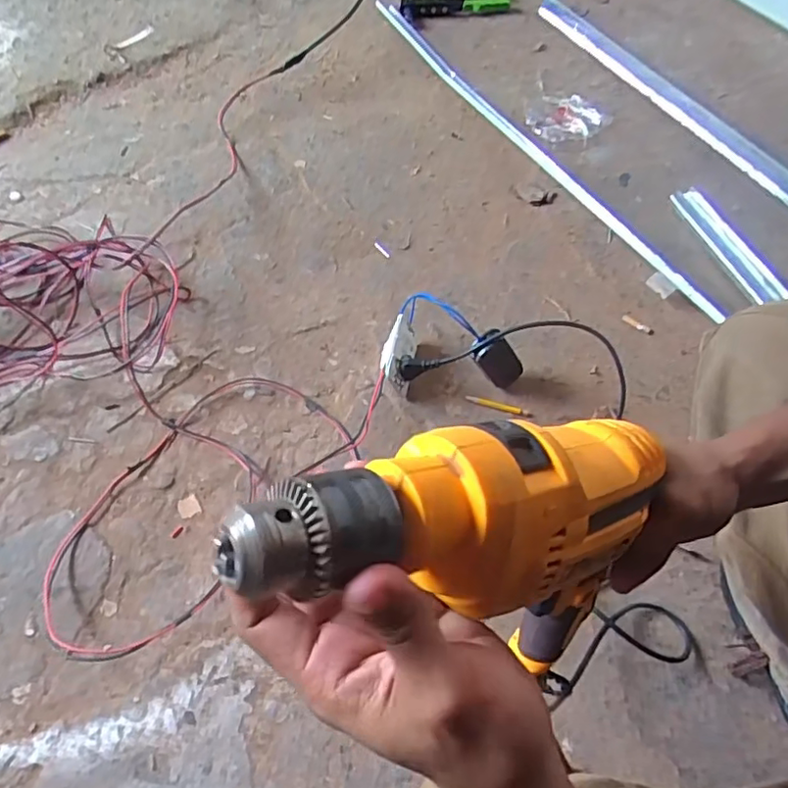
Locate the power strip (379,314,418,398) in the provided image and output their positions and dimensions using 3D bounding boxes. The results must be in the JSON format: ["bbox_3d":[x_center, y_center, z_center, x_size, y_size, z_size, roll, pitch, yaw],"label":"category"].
[{"bbox_3d":[0.008,-0.055,0.840,0.044,0.061,0.112,9,58,4],"label":"power strip"}]

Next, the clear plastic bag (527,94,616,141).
[{"bbox_3d":[0.329,-0.530,1.137,0.145,0.017,0.124,-11,58,-9],"label":"clear plastic bag"}]

